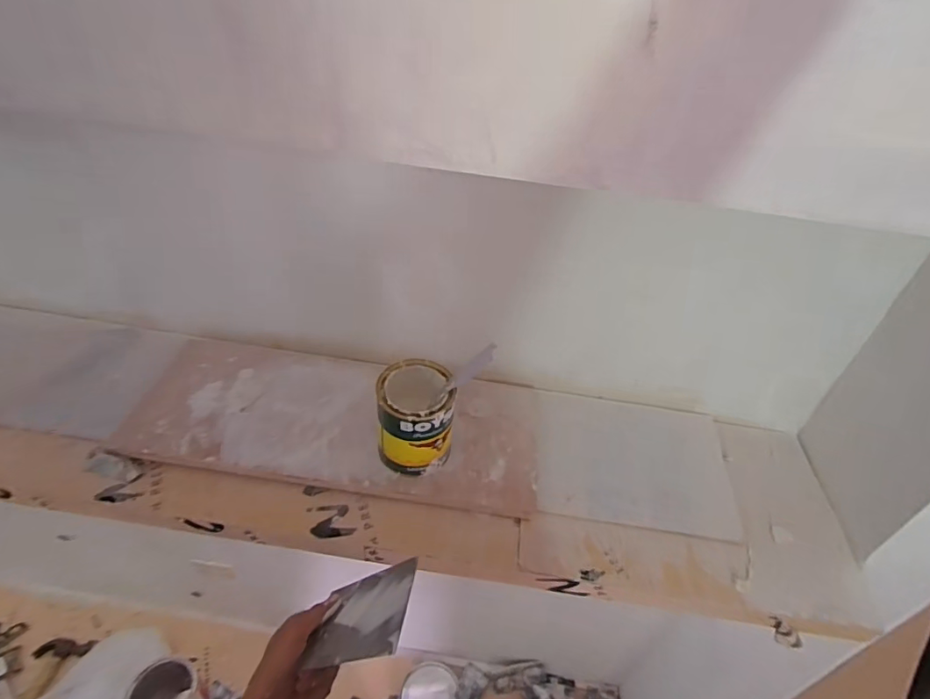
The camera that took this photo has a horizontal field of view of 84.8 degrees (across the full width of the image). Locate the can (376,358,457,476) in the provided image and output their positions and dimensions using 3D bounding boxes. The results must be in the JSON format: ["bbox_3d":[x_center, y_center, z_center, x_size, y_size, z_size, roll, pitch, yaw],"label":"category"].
[{"bbox_3d":[-0.068,0.103,0.711,0.101,0.142,0.105,4,39,-4],"label":"can"}]

